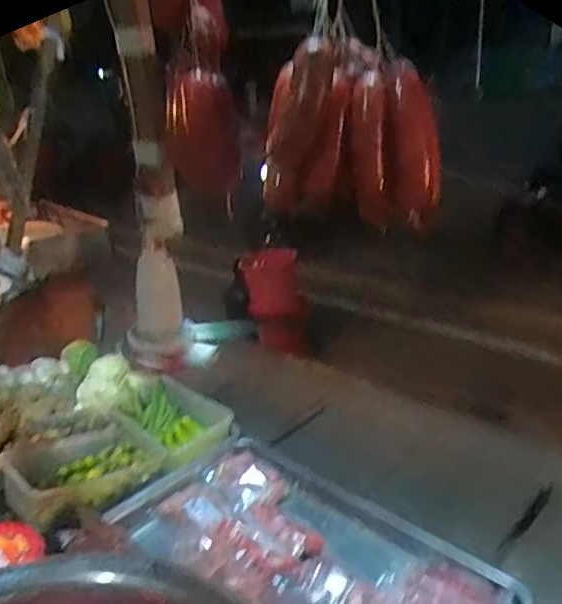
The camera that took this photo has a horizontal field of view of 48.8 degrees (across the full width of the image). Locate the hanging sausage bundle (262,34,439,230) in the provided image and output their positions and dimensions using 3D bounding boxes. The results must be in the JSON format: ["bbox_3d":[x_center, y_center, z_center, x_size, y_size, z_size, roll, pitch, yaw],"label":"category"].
[{"bbox_3d":[0.055,-0.126,0.466,0.128,0.118,0.100,4,24,16],"label":"hanging sausage bundle"}]

